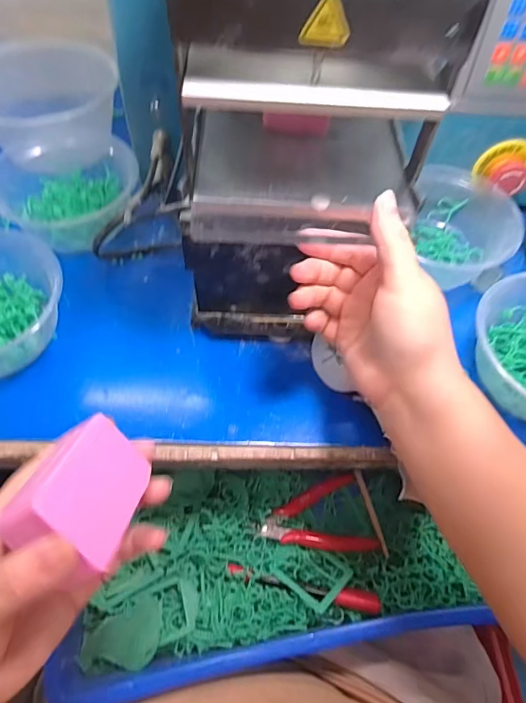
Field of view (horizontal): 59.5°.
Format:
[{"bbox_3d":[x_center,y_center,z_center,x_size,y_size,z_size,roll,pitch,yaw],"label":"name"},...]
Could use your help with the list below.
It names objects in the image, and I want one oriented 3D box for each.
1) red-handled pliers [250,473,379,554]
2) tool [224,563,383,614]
[{"bbox_3d":[0.049,0.166,0.450,0.107,0.016,0.075,-11,60,-10],"label":"red-handled pliers"},{"bbox_3d":[0.036,0.212,0.415,0.135,0.025,0.016,12,59,4],"label":"tool"}]

